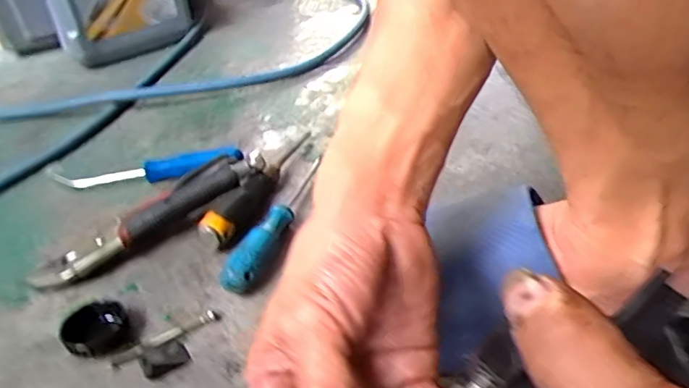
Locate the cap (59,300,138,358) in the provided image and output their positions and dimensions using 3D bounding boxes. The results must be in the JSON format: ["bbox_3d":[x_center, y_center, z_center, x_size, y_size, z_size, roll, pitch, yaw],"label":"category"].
[{"bbox_3d":[-0.181,0.100,0.406,0.044,0.014,0.048,-4,35,3],"label":"cap"}]

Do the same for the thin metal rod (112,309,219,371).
[{"bbox_3d":[-0.129,0.104,0.403,0.079,0.006,0.007,-23,38,-22],"label":"thin metal rod"}]

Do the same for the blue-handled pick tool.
[{"bbox_3d":[-0.210,-0.023,0.586,0.203,0.025,0.025,-7,35,0],"label":"blue-handled pick tool"}]

